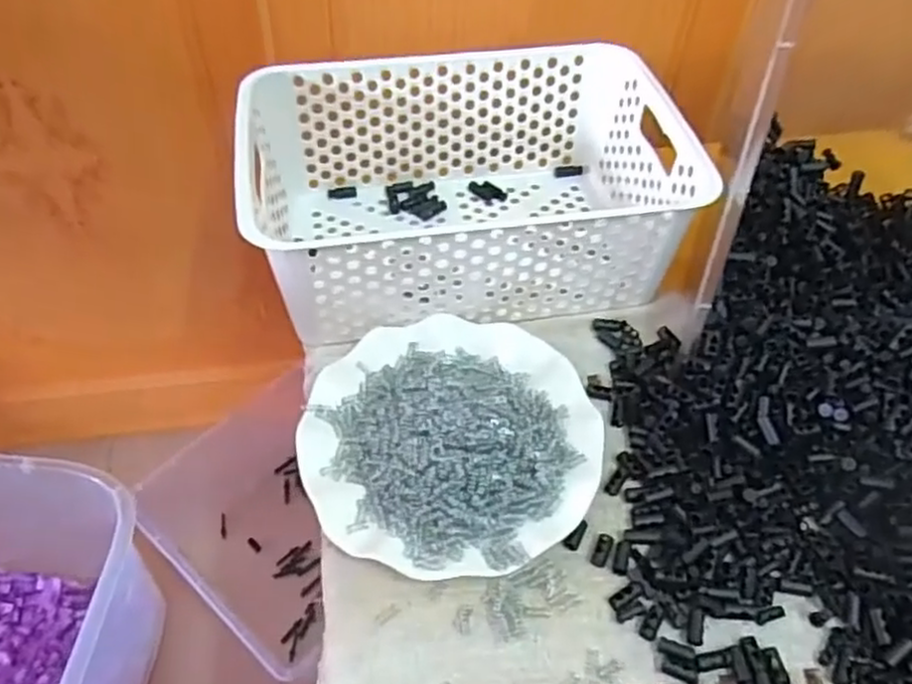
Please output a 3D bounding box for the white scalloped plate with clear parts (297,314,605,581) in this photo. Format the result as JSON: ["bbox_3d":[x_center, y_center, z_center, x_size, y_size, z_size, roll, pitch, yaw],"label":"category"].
[{"bbox_3d":[-0.002,0.052,0.451,0.177,0.044,0.181,2,51,-2],"label":"white scalloped plate with clear parts"}]

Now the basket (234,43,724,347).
[{"bbox_3d":[0.004,-0.114,0.547,0.305,0.106,0.199,-7,52,-9],"label":"basket"}]

